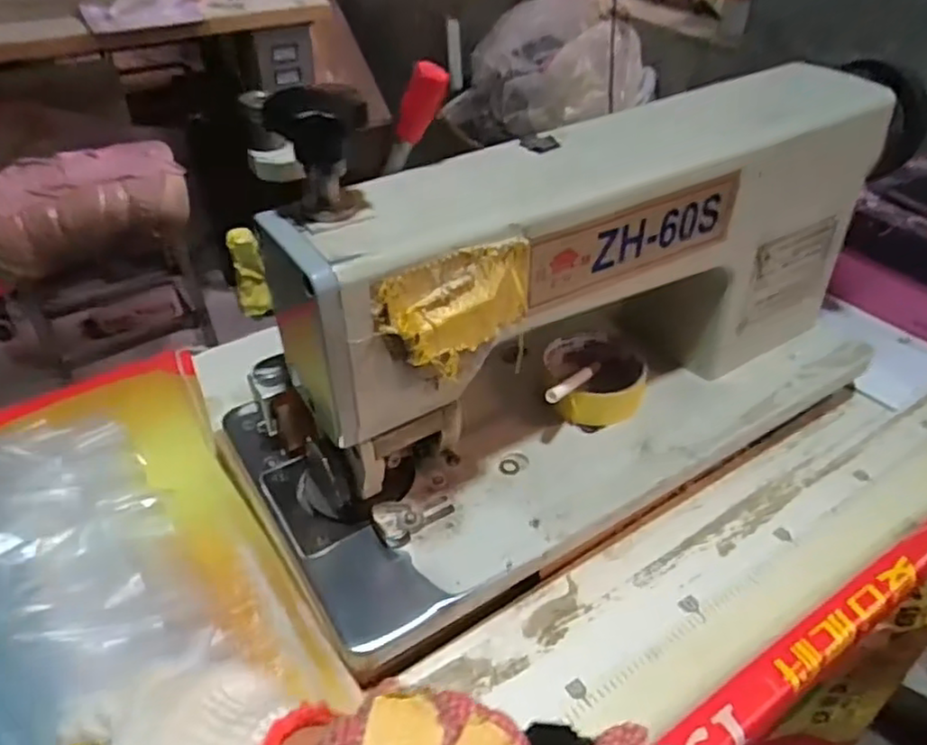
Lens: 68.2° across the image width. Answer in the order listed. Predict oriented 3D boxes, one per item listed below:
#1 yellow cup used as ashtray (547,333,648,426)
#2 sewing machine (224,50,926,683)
[{"bbox_3d":[0.105,0.004,0.546,0.075,0.025,0.086,-1,40,-2],"label":"yellow cup used as ashtray"},{"bbox_3d":[0.101,-0.033,0.486,0.485,0.257,0.181,-22,45,-24],"label":"sewing machine"}]

